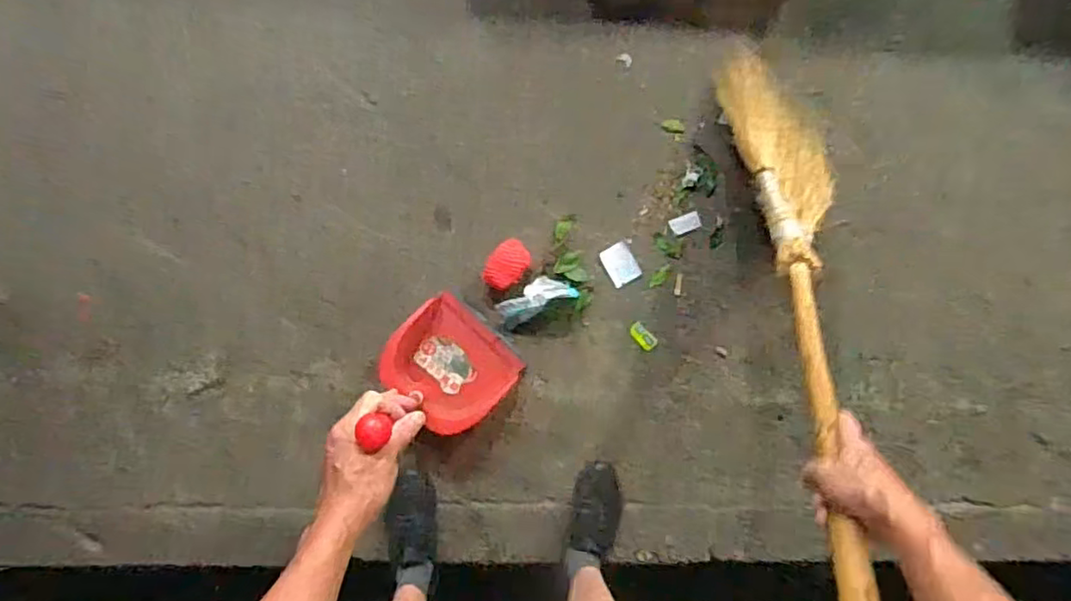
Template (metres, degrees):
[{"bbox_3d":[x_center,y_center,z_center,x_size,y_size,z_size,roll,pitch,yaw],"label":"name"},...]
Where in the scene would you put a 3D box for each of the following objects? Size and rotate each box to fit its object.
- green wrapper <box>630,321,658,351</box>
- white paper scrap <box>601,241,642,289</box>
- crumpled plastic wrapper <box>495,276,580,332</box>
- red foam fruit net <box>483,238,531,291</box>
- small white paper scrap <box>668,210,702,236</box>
[{"bbox_3d":[0.235,0.079,1.380,0.068,0.006,0.036,45,85,-1],"label":"green wrapper"},{"bbox_3d":[0.183,-0.078,1.372,0.068,0.011,0.085,-30,89,-5],"label":"white paper scrap"},{"bbox_3d":[0.001,-0.004,1.336,0.172,0.040,0.073,-26,91,-4],"label":"crumpled plastic wrapper"},{"bbox_3d":[-0.059,-0.075,1.347,0.077,0.027,0.109,34,85,-2],"label":"red foam fruit net"},{"bbox_3d":[0.329,-0.168,1.393,0.065,0.005,0.039,-22,90,-2],"label":"small white paper scrap"}]

